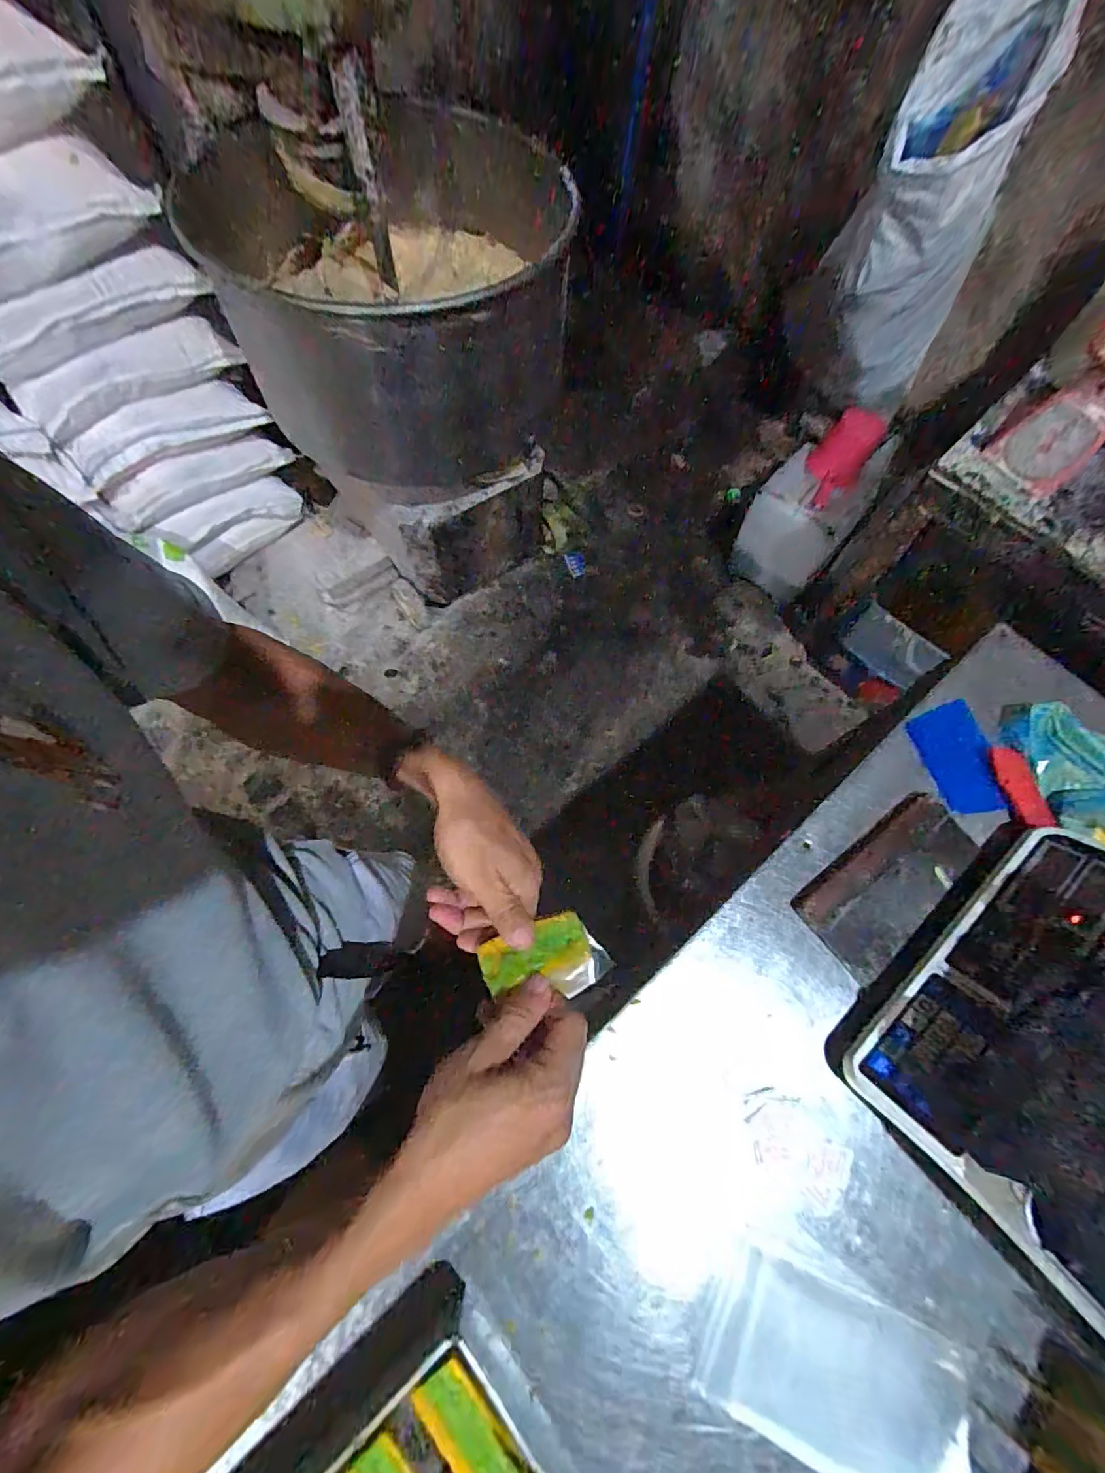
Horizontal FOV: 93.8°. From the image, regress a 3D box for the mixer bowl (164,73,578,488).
[{"bbox_3d":[-0.346,-0.832,1.049,0.592,0.518,0.606,-17,71,-7],"label":"mixer bowl"}]

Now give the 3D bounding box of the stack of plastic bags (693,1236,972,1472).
[{"bbox_3d":[0.218,0.489,0.394,0.184,0.027,0.113,24,72,7],"label":"stack of plastic bags"}]

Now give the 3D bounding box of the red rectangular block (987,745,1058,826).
[{"bbox_3d":[0.502,0.054,0.554,0.036,0.008,0.089,-8,68,8],"label":"red rectangular block"}]

